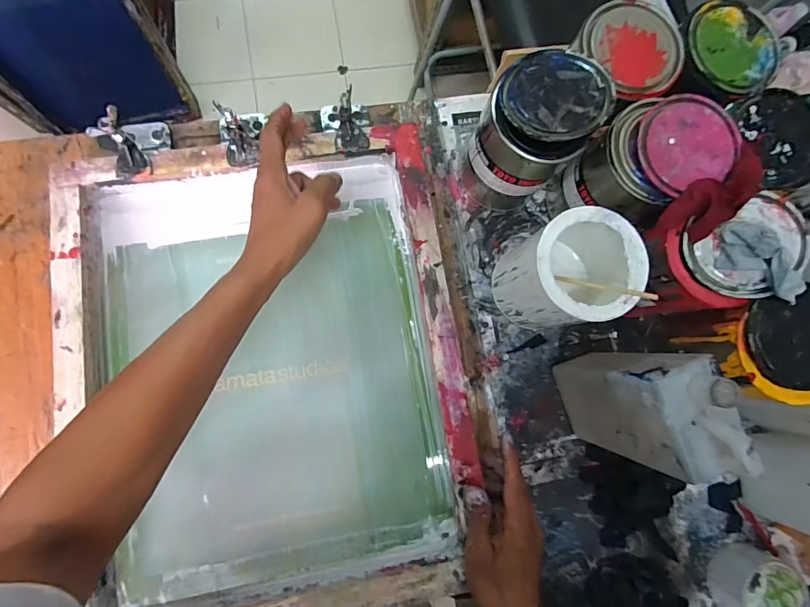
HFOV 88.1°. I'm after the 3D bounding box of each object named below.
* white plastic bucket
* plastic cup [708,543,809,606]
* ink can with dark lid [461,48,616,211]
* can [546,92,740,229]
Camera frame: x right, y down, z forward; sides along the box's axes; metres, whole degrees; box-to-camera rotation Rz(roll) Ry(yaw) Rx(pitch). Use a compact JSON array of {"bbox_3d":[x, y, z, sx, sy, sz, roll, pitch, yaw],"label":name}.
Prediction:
[{"bbox_3d":[0.176,-0.034,0.471,0.110,0.149,0.109,1,83,-6],"label":"white plastic bucket"},{"bbox_3d":[0.426,0.346,0.505,0.087,0.048,0.087,1,83,-6],"label":"plastic cup"},{"bbox_3d":[0.132,-0.184,0.449,0.108,0.129,0.120,23,81,-3],"label":"ink can with dark lid"},{"bbox_3d":[0.252,-0.147,0.476,0.117,0.157,0.104,-40,89,-10],"label":"can"}]

